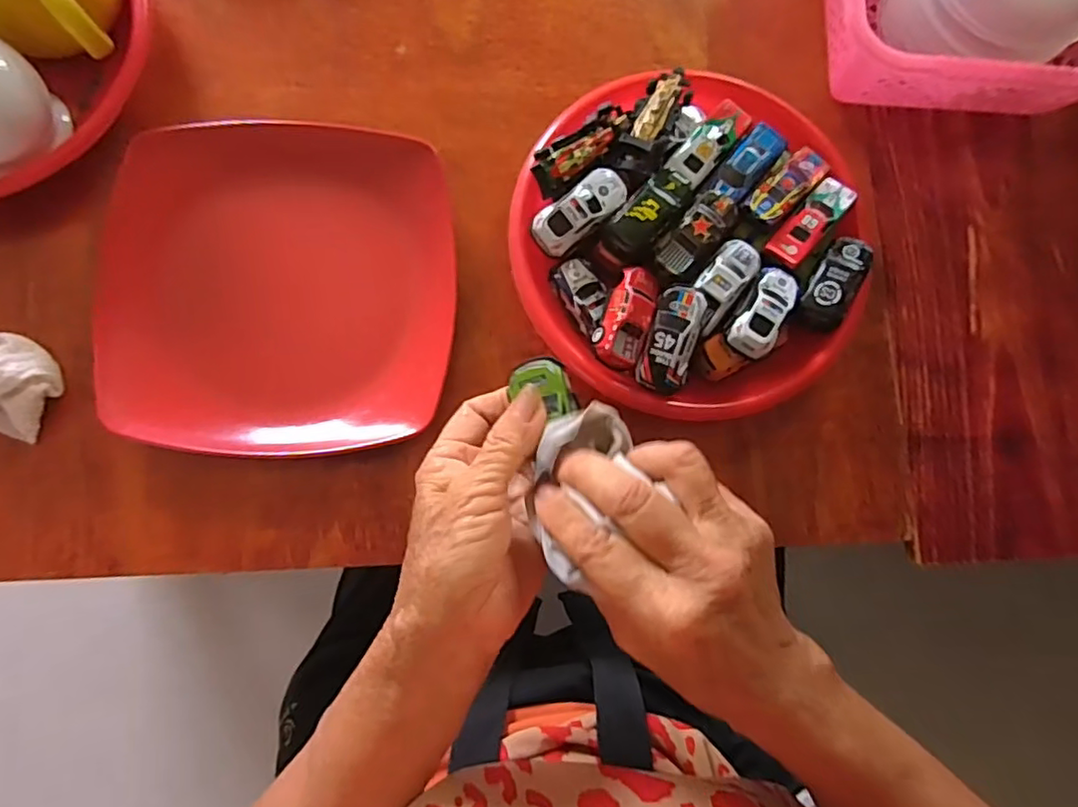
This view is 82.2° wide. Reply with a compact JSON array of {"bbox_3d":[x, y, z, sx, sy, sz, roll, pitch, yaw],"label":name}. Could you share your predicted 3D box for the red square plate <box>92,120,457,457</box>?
[{"bbox_3d":[-0.158,-0.073,0.383,0.204,0.025,0.202,-1,81,-4],"label":"red square plate"}]

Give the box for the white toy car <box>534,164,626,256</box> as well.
[{"bbox_3d":[0.025,-0.119,0.383,0.065,0.019,0.028,-41,86,-8],"label":"white toy car"}]

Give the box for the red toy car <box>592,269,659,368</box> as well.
[{"bbox_3d":[0.053,-0.053,0.377,0.029,0.018,0.062,20,80,0],"label":"red toy car"}]

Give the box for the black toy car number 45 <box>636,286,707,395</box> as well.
[{"bbox_3d":[0.079,-0.037,0.365,0.028,0.015,0.063,15,99,-1],"label":"black toy car number 45"}]

